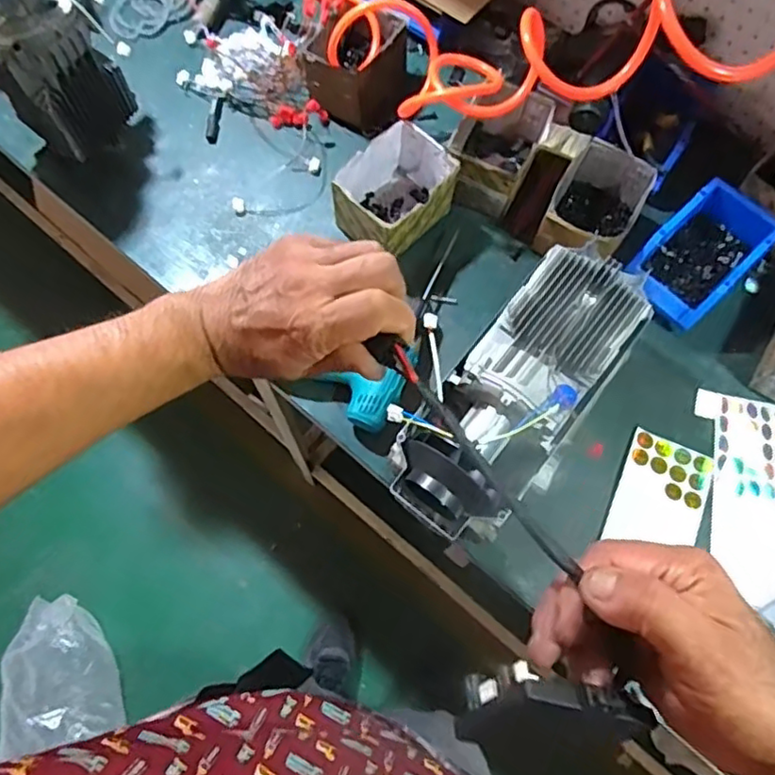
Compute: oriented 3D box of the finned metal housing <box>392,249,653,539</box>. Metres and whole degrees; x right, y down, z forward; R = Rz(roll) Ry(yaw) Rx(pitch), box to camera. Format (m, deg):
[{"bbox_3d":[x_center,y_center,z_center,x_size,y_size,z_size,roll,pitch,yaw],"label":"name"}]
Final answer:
[{"bbox_3d":[0.148,-0.005,0.679,0.135,0.099,0.356,38,73,12],"label":"finned metal housing"}]

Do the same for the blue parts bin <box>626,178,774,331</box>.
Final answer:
[{"bbox_3d":[0.412,-0.176,0.830,0.182,0.069,0.118,-41,76,-15],"label":"blue parts bin"}]

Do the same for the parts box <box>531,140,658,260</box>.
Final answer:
[{"bbox_3d":[0.280,-0.237,0.863,0.110,0.087,0.163,28,71,9],"label":"parts box"}]

